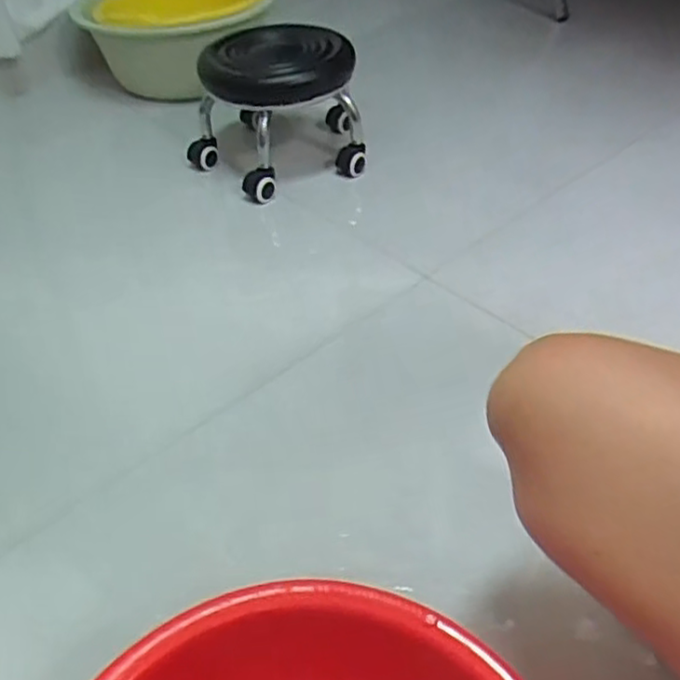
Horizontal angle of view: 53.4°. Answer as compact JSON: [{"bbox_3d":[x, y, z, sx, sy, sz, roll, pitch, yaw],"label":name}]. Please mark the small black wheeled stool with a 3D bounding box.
[{"bbox_3d":[-0.130,-0.431,1.240,0.318,0.210,0.312,-9,44,-6],"label":"small black wheeled stool"}]

